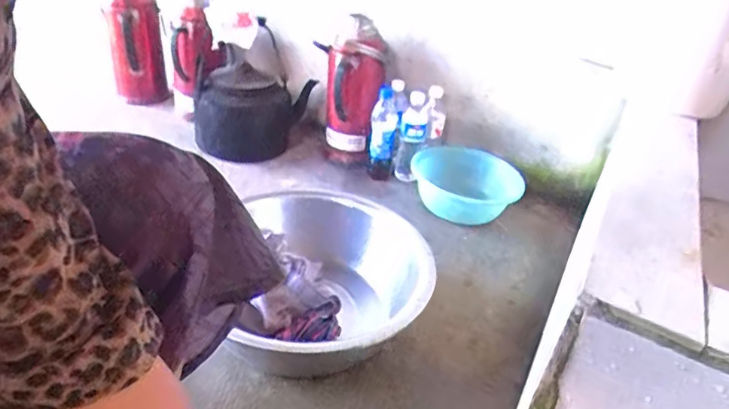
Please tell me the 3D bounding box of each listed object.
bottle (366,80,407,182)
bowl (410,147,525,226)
[{"bbox_3d":[0.055,-0.187,1.352,0.078,0.248,0.077,14,12,17],"label":"bottle"},{"bbox_3d":[0.240,-0.053,1.300,0.252,0.103,0.217,20,34,25],"label":"bowl"}]

